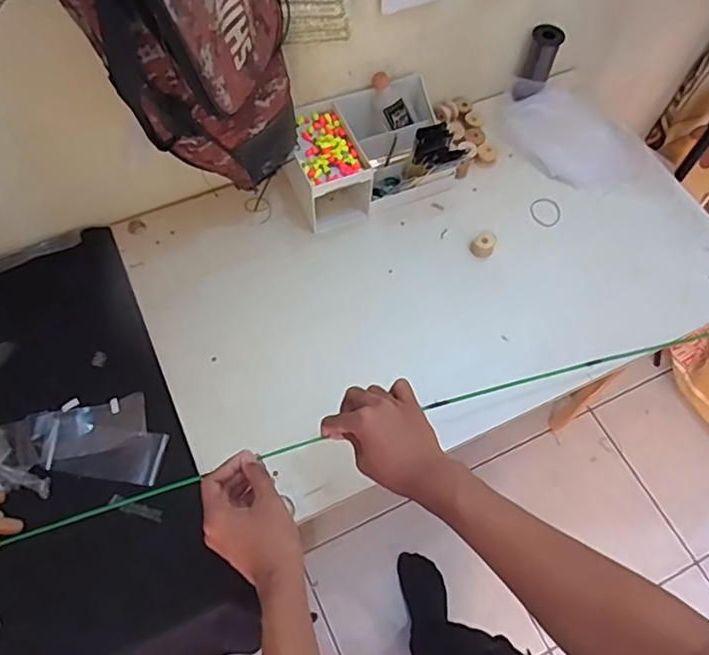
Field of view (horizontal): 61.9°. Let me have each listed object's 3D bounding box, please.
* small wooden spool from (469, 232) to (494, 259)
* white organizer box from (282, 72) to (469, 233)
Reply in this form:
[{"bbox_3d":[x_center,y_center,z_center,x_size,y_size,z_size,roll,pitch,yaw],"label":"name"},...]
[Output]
[{"bbox_3d":[0.185,-0.119,0.850,0.033,0.029,0.028,20,64,9],"label":"small wooden spool"},{"bbox_3d":[0.031,-0.257,0.868,0.248,0.100,0.155,-15,64,-9],"label":"white organizer box"}]

